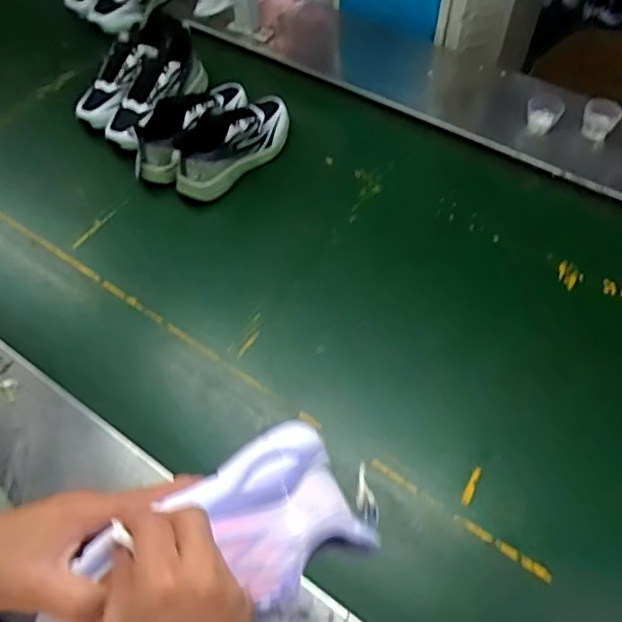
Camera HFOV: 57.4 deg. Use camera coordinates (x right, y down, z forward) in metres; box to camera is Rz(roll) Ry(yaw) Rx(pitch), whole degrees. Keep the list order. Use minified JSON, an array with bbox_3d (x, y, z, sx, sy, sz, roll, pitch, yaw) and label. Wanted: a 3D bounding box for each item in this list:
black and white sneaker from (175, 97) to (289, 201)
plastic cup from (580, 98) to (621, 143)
[{"bbox_3d":[-0.142,-0.321,1.050,0.099,0.110,0.273,36,65,20],"label":"black and white sneaker"},{"bbox_3d":[0.539,-0.354,1.059,0.066,0.052,0.054,25,61,14],"label":"plastic cup"}]

